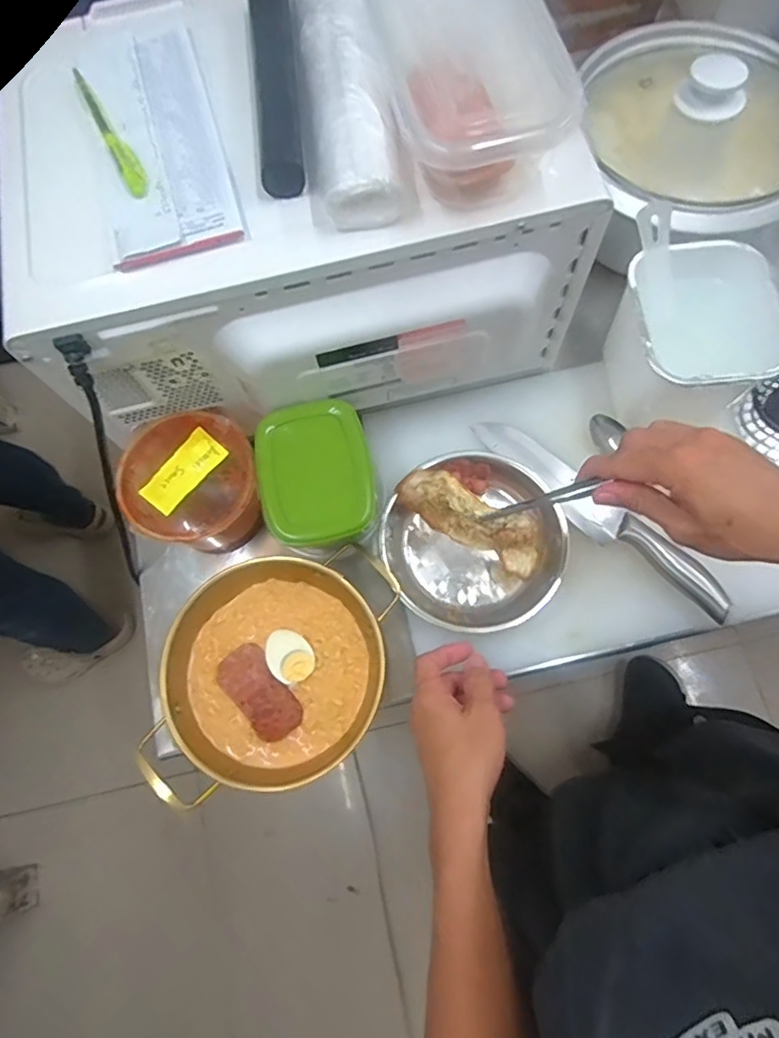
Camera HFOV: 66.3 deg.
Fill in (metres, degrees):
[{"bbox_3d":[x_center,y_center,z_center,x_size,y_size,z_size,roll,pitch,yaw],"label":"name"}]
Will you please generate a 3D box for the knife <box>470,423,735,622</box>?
[{"bbox_3d":[0.194,-0.011,0.549,0.272,0.021,0.035,41,79,12],"label":"knife"}]

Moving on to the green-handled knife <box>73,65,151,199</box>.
[{"bbox_3d":[-0.199,-0.278,0.425,0.016,0.009,0.131,-27,74,-6],"label":"green-handled knife"}]

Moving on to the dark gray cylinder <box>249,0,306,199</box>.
[{"bbox_3d":[-0.082,-0.323,0.425,0.030,0.023,0.209,-7,73,0],"label":"dark gray cylinder"}]

